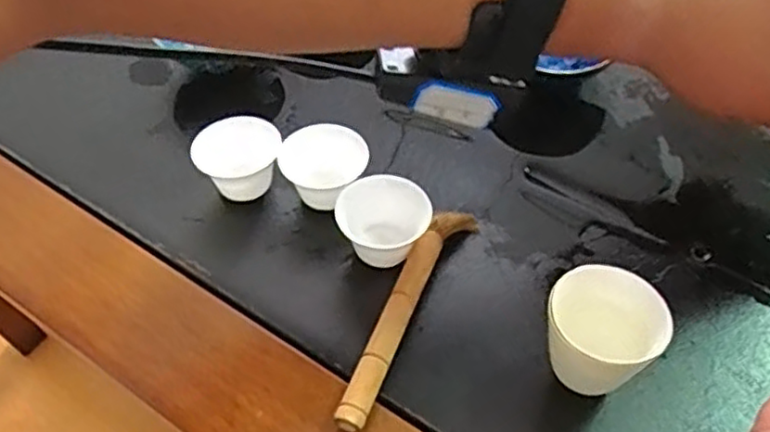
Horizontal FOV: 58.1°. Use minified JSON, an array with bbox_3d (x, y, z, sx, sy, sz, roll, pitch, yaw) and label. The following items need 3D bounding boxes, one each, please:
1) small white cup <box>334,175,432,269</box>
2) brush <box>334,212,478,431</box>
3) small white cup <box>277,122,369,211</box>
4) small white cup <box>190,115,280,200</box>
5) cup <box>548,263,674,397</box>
[{"bbox_3d":[-0.001,0.003,0.391,0.048,0.028,0.043,17,57,15],"label":"small white cup"},{"bbox_3d":[0.011,0.046,0.368,0.021,0.014,0.145,21,58,18],"label":"brush"},{"bbox_3d":[-0.038,-0.028,0.423,0.046,0.034,0.055,9,55,10],"label":"small white cup"},{"bbox_3d":[-0.088,-0.032,0.427,0.050,0.036,0.046,-2,54,2],"label":"small white cup"},{"bbox_3d":[0.105,0.055,0.335,0.052,0.044,0.044,1,54,4],"label":"cup"}]

